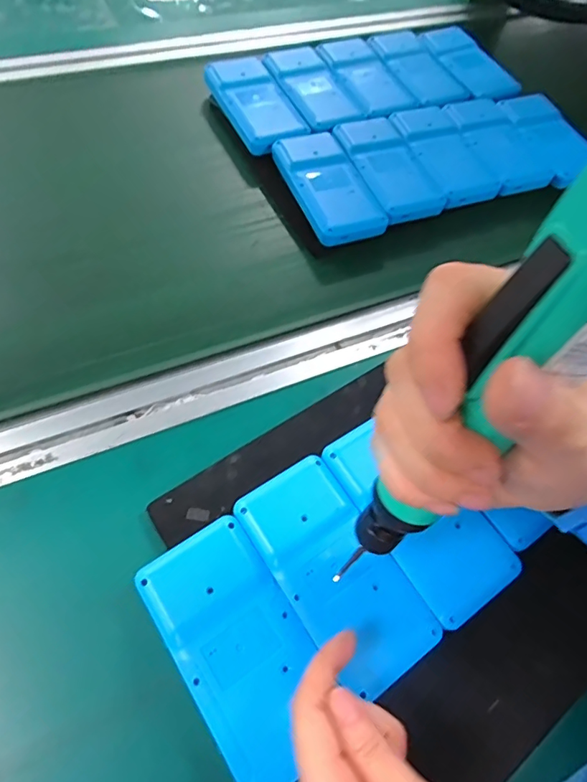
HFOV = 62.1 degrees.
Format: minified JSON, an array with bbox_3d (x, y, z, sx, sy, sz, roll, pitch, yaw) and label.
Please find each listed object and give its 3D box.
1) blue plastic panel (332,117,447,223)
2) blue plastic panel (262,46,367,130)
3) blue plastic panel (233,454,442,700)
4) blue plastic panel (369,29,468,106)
[{"bbox_3d":[0.096,-0.232,0.501,0.072,0.013,0.139,-21,66,-14],"label":"blue plastic panel"},{"bbox_3d":[0.023,-0.342,0.547,0.071,0.016,0.126,-24,69,-18],"label":"blue plastic panel"},{"bbox_3d":[0.026,0.111,0.306,0.066,0.020,0.135,-30,71,-20],"label":"blue plastic panel"},{"bbox_3d":[0.157,-0.394,0.593,0.084,0.017,0.133,-25,67,-15],"label":"blue plastic panel"}]

